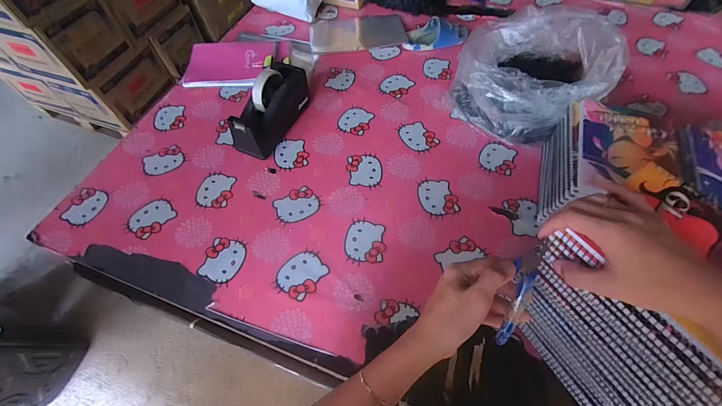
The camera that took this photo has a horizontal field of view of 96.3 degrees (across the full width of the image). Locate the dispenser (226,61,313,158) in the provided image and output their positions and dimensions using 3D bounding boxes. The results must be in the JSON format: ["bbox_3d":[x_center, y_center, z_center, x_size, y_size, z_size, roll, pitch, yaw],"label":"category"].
[{"bbox_3d":[-0.188,-0.203,0.687,0.070,0.115,0.206,23,63,15],"label":"dispenser"}]

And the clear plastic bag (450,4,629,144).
[{"bbox_3d":[0.336,-0.272,0.672,0.263,0.181,0.242,6,60,6],"label":"clear plastic bag"}]

